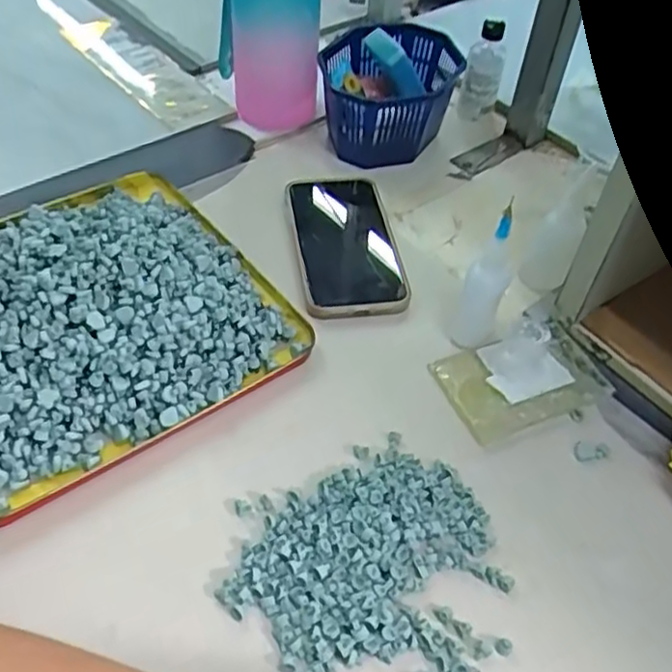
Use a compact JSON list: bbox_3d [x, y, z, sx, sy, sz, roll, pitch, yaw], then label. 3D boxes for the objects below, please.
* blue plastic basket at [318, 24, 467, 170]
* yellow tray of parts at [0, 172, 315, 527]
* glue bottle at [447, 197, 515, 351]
[{"bbox_3d":[0.049,-0.235,0.670,0.128,0.080,0.151,6,46,-1],"label":"blue plastic basket"},{"bbox_3d":[-0.172,-0.027,0.468,0.238,0.050,0.239,-28,55,-28],"label":"yellow tray of parts"},{"bbox_3d":[0.100,-0.035,0.465,0.029,0.105,0.025,17,47,10],"label":"glue bottle"}]

